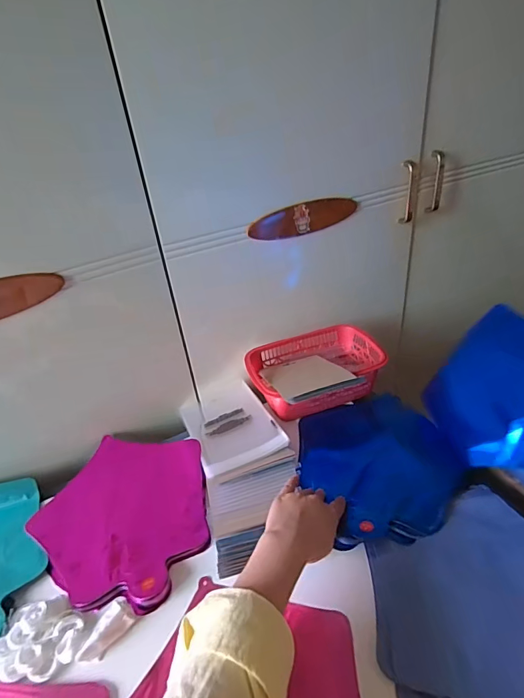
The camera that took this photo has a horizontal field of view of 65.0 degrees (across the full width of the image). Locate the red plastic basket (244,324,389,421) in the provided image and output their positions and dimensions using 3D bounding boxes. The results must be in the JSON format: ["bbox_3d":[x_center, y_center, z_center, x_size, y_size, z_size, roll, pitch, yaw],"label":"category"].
[{"bbox_3d":[0.088,0.036,0.692,0.220,0.061,0.165,-11,34,-7],"label":"red plastic basket"}]

